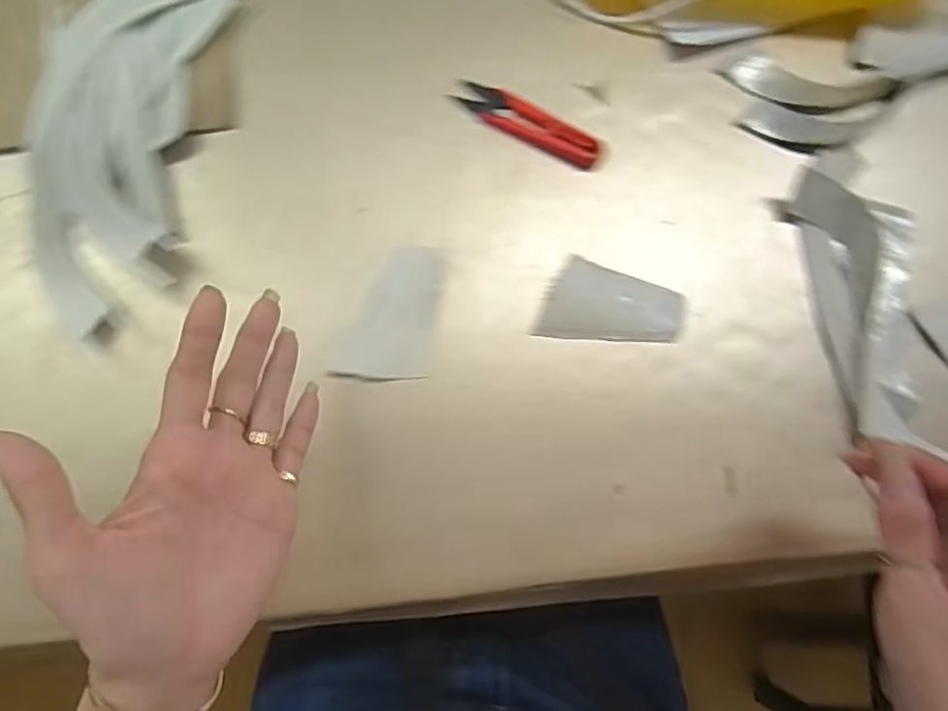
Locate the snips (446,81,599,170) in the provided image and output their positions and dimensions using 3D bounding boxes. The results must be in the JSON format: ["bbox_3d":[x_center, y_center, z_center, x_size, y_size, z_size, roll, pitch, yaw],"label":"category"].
[{"bbox_3d":[0.034,-0.152,0.417,0.100,0.006,0.025,30,80,1],"label":"snips"}]

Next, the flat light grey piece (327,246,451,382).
[{"bbox_3d":[-0.050,-0.026,0.391,0.059,0.004,0.086,10,81,-3],"label":"flat light grey piece"}]

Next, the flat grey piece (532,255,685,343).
[{"bbox_3d":[0.086,-0.034,0.401,0.088,0.004,0.050,4,81,-4],"label":"flat grey piece"}]

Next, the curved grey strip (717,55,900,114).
[{"bbox_3d":[0.225,-0.182,0.433,0.111,0.013,0.033,12,81,-2],"label":"curved grey strip"}]

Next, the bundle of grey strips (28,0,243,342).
[{"bbox_3d":[-0.211,-0.160,0.387,0.100,0.028,0.286,9,81,-3],"label":"bundle of grey strips"}]

